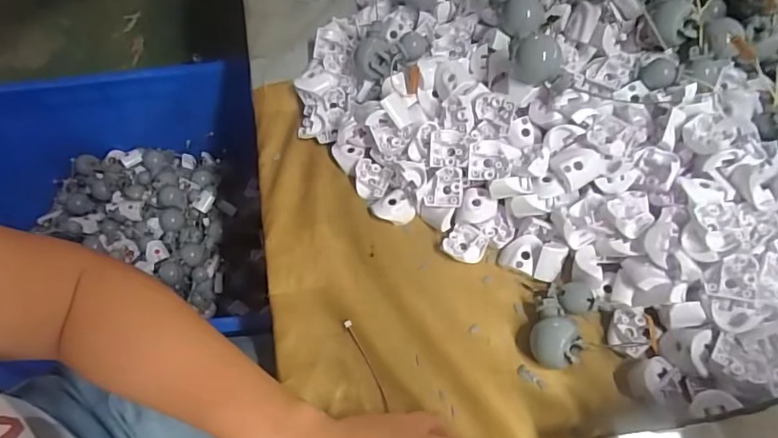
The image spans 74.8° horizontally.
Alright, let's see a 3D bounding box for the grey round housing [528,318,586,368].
[{"bbox_3d":[0.119,0.091,0.368,0.031,0.032,0.034,-2,62,3],"label":"grey round housing"}]

